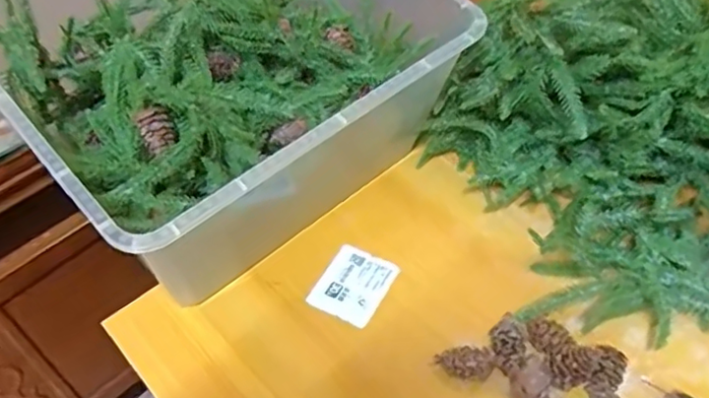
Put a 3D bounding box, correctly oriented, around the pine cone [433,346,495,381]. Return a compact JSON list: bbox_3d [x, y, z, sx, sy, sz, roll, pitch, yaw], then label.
[{"bbox_3d":[0.070,0.106,0.396,0.036,0.020,0.020,5,49,9],"label":"pine cone"}]

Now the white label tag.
[{"bbox_3d":[0.000,0.063,0.455,0.048,0.004,0.059,24,54,17],"label":"white label tag"}]

